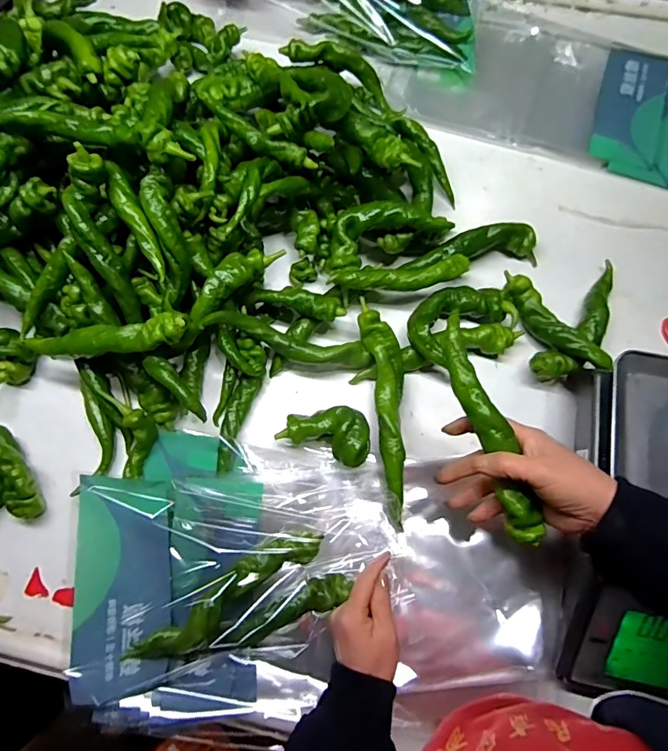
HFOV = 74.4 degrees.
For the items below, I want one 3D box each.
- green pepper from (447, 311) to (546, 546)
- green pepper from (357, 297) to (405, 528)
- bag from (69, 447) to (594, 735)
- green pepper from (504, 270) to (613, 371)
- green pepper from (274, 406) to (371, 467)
[{"bbox_3d":[0.144,0.047,0.410,0.030,0.024,0.221,-18,81,-5],"label":"green pepper"},{"bbox_3d":[0.071,0.037,0.537,0.046,0.025,0.267,-8,73,-2],"label":"green pepper"},{"bbox_3d":[-0.011,0.233,0.497,0.531,0.106,0.292,3,74,-5],"label":"bag"},{"bbox_3d":[0.283,-0.070,0.581,0.042,0.055,0.166,-43,78,-11],"label":"green pepper"},{"bbox_3d":[-0.006,0.068,0.551,0.109,0.049,0.065,22,74,7],"label":"green pepper"}]

